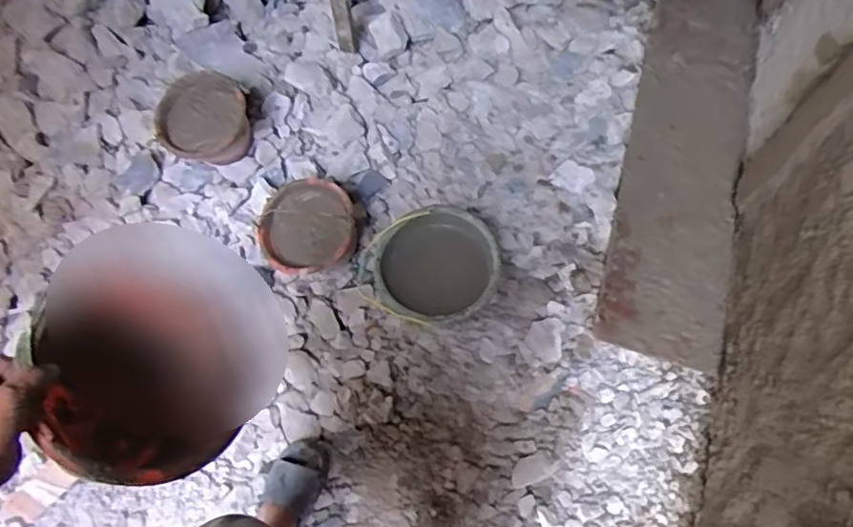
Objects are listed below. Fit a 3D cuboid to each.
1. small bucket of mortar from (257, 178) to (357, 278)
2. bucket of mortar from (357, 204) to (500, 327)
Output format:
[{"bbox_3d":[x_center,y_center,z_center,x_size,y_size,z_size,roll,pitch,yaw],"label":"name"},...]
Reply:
[{"bbox_3d":[-0.289,-0.073,1.514,0.234,0.196,0.218,-2,70,4],"label":"small bucket of mortar"},{"bbox_3d":[0.008,0.029,1.424,0.310,0.254,0.273,-20,69,-2],"label":"bucket of mortar"}]

